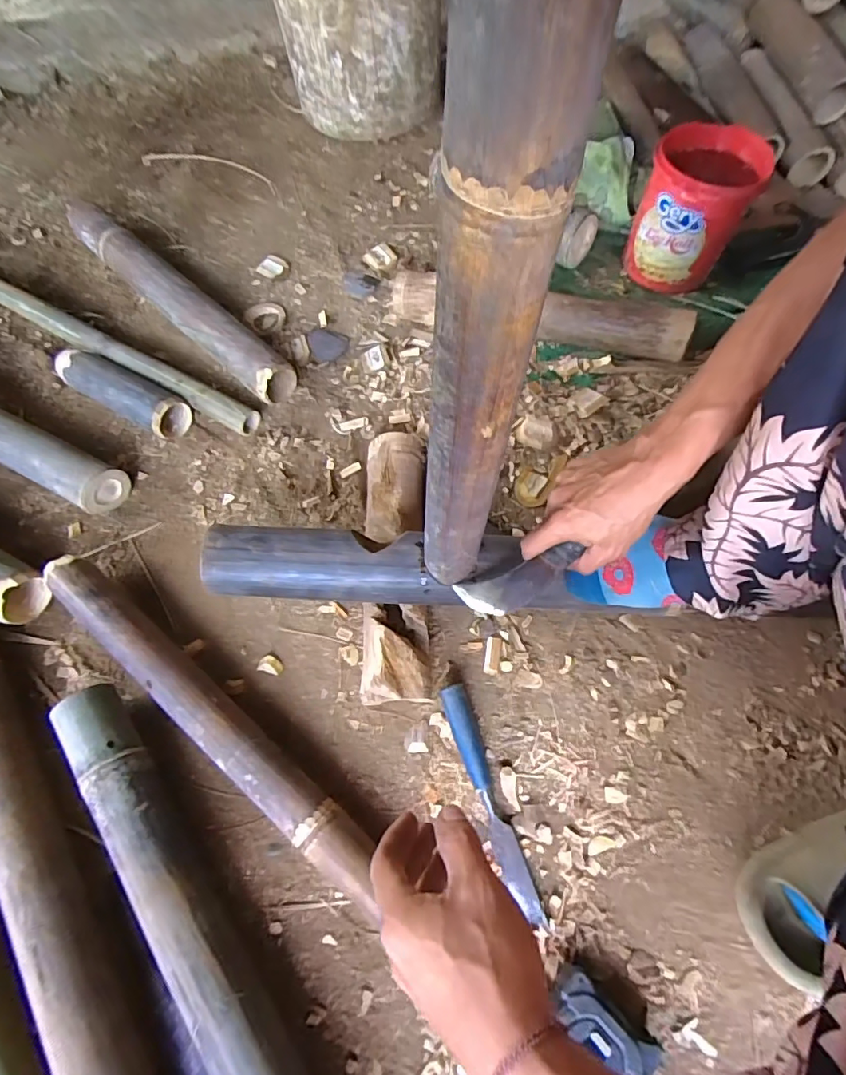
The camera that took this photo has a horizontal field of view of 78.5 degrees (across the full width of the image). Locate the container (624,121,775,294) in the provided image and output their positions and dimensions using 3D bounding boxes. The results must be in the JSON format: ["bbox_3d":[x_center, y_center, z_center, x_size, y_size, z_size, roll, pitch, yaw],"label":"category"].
[{"bbox_3d":[0.378,-0.463,0.730,0.136,0.152,0.151,32,73,15],"label":"container"}]

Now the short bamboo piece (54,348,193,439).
[{"bbox_3d":[-0.424,-0.203,0.734,0.202,0.058,0.061,28,72,14],"label":"short bamboo piece"}]

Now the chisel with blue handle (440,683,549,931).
[{"bbox_3d":[0.065,0.255,0.504,0.026,0.028,0.221,-19,68,-5],"label":"chisel with blue handle"}]

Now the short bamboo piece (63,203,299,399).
[{"bbox_3d":[-0.377,-0.363,0.781,0.503,0.059,0.072,39,75,17],"label":"short bamboo piece"}]

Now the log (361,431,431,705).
[{"bbox_3d":[-0.032,0.023,0.599,0.075,0.048,0.319,-2,67,2],"label":"log"}]

